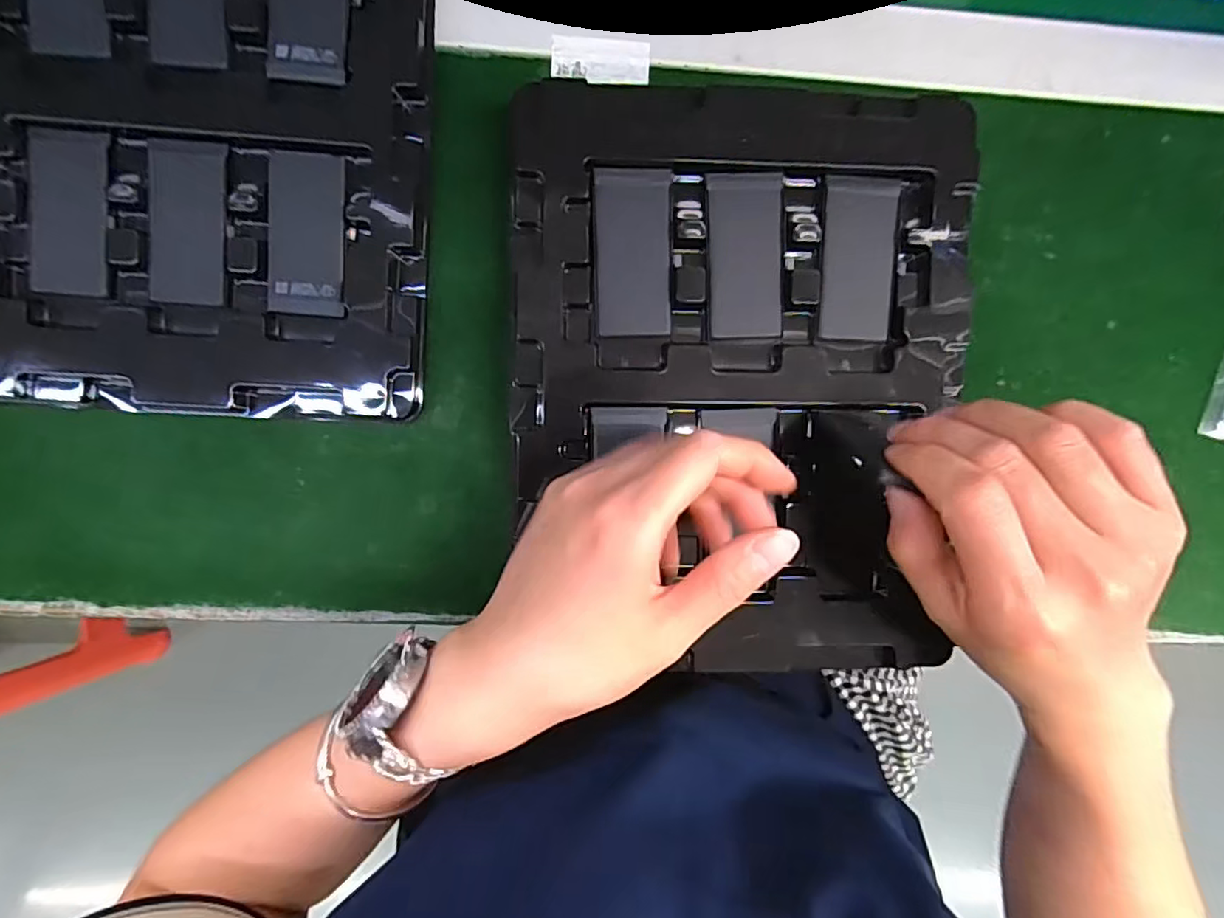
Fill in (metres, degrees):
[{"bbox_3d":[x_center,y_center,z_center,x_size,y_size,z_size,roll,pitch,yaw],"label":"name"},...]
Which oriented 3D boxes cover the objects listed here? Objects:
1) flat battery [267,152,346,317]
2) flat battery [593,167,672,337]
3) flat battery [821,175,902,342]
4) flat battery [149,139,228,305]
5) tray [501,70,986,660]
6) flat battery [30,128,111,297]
[{"bbox_3d":[-0.150,-0.110,0.281,0.034,0.004,0.076,3,97,-4],"label":"flat battery"},{"bbox_3d":[0.010,-0.097,0.271,0.035,0.004,0.075,-1,97,-3],"label":"flat battery"},{"bbox_3d":[0.120,-0.096,0.277,0.034,0.006,0.075,0,97,-4],"label":"flat battery"},{"bbox_3d":[-0.206,-0.114,0.278,0.036,0.004,0.075,3,97,-4],"label":"flat battery"},{"bbox_3d":[0.061,-0.036,0.280,0.213,0.021,0.277,1,97,-4],"label":"tray"},{"bbox_3d":[-0.261,-0.118,0.277,0.034,0.005,0.076,5,97,-4],"label":"flat battery"}]

